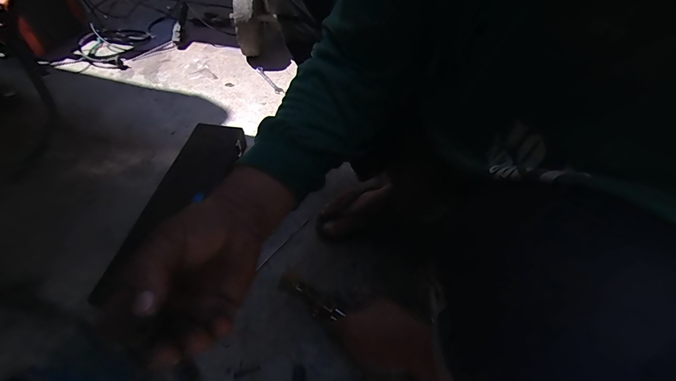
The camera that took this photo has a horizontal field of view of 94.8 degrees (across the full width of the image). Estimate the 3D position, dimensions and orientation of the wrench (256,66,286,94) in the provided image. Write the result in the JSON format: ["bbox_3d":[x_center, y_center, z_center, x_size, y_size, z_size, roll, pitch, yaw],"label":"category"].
[{"bbox_3d":[-0.211,-0.344,0.964,0.031,0.010,0.179,-21,53,-21],"label":"wrench"}]

